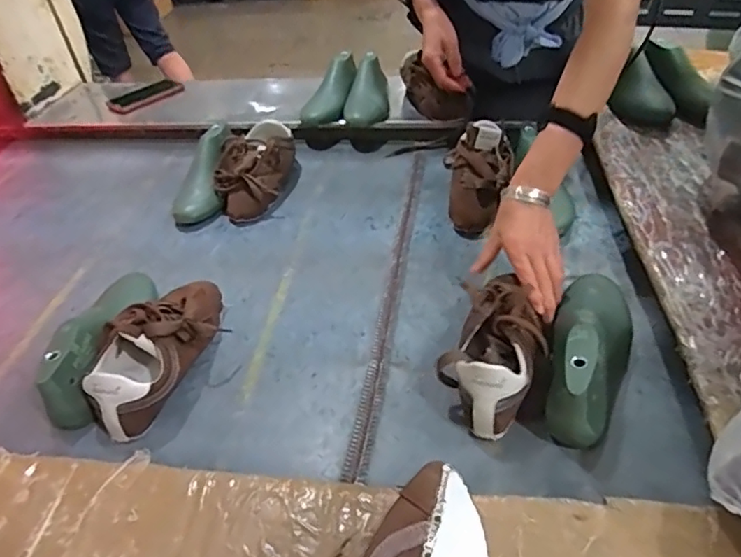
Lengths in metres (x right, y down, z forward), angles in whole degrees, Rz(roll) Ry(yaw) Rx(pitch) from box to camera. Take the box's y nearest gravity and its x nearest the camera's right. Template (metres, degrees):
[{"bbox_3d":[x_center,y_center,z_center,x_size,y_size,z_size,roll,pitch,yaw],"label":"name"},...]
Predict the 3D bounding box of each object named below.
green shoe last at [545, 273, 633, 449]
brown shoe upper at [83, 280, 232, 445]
[{"bbox_3d":[0.241,0.066,0.589,0.076,0.081,0.238,11,42,21],"label":"green shoe last"},{"bbox_3d":[-0.248,0.074,0.655,0.103,0.074,0.236,5,40,14],"label":"brown shoe upper"}]

